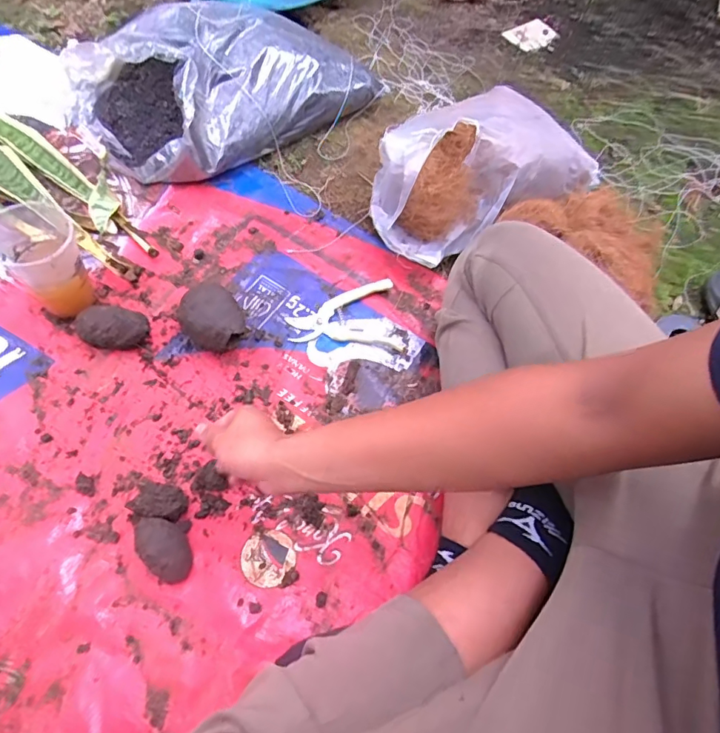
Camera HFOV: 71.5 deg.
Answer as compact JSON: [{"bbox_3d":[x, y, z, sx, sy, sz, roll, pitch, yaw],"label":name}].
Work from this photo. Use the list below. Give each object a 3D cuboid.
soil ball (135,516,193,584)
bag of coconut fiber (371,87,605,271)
[{"bbox_3d":[-0.203,0.189,0.523,0.074,0.043,0.045,41,67,13],"label":"soil ball"},{"bbox_3d":[0.173,-0.288,0.740,0.340,0.117,0.222,-36,70,-23],"label":"bag of coconut fiber"}]

